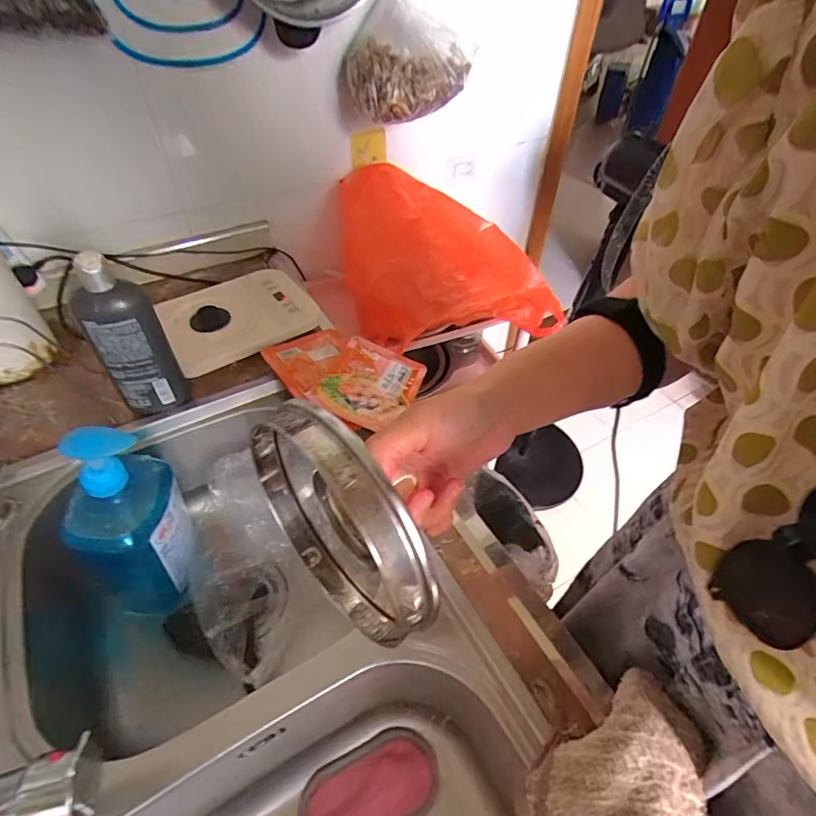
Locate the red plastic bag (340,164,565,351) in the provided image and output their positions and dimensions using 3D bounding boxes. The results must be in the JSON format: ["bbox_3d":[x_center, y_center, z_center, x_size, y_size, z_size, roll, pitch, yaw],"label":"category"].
[{"bbox_3d":[0.069,-0.303,0.885,0.369,0.202,0.280,-6,46,-7],"label":"red plastic bag"}]

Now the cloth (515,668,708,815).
[{"bbox_3d":[0.152,0.262,0.331,0.147,0.040,0.086,-24,51,-22],"label":"cloth"}]

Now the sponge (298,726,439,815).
[{"bbox_3d":[-0.054,0.396,0.474,0.173,0.026,0.081,-22,52,-18],"label":"sponge"}]

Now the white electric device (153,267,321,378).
[{"bbox_3d":[-0.254,-0.145,0.705,0.214,0.030,0.164,-30,54,-23],"label":"white electric device"}]

